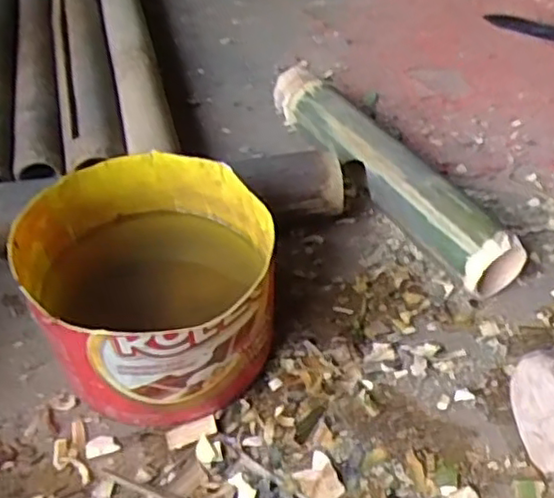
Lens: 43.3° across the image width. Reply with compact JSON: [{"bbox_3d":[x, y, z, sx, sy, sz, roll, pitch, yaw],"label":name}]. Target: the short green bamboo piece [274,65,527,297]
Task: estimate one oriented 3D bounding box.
[{"bbox_3d":[0.086,-0.066,0.576,0.052,0.056,0.276,-24,50,-20],"label":"short green bamboo piece"}]

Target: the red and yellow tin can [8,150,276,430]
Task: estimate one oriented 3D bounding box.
[{"bbox_3d":[-0.077,0.024,0.458,0.145,0.100,0.159,-1,46,1],"label":"red and yellow tin can"}]

